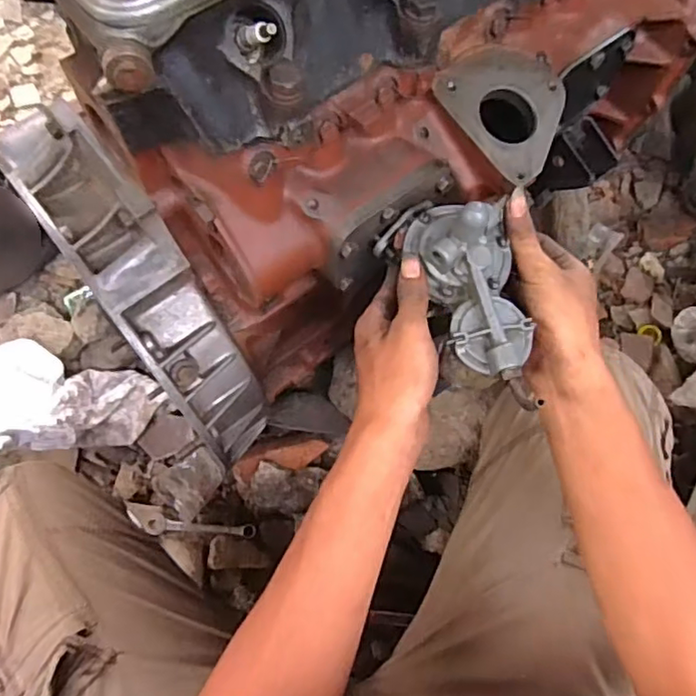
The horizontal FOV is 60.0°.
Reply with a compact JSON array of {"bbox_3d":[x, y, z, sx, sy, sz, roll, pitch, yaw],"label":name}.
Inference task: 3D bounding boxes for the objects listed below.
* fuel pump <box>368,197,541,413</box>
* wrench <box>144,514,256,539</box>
[{"bbox_3d":[0.087,-0.040,0.405,0.076,0.062,0.163,-21,70,-4],"label":"fuel pump"},{"bbox_3d":[-0.197,0.240,0.810,0.147,0.011,0.026,1,68,3],"label":"wrench"}]

